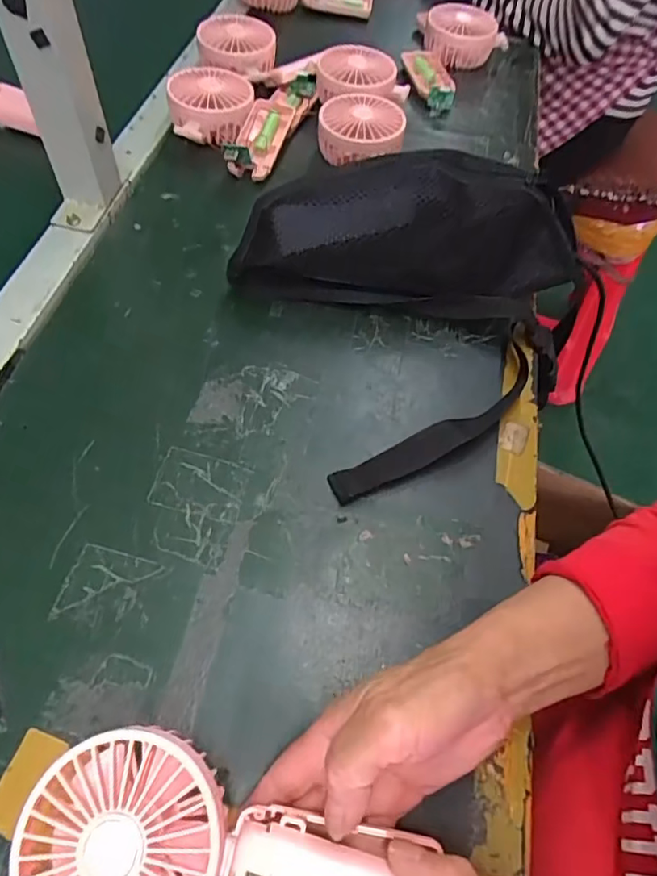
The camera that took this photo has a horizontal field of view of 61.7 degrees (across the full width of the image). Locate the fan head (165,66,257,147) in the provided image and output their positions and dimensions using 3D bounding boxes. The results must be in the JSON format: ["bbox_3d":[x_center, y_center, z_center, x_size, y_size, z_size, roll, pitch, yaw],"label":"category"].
[{"bbox_3d":[-0.122,-0.348,0.575,0.087,0.040,0.080,-10,59,-11],"label":"fan head"}]

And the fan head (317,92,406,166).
[{"bbox_3d":[0.035,-0.319,0.569,0.088,0.034,0.089,9,58,1],"label":"fan head"}]

